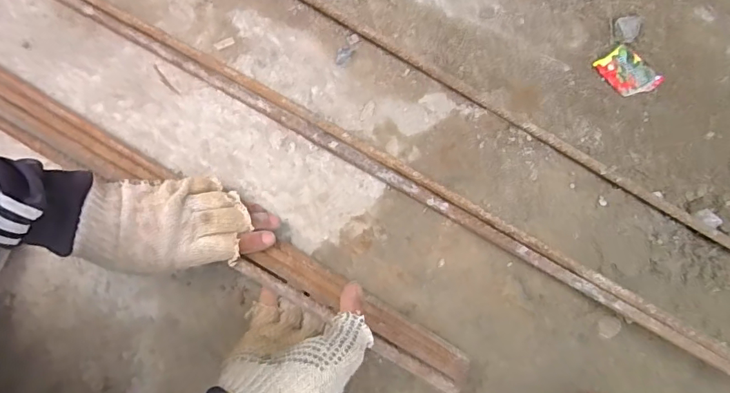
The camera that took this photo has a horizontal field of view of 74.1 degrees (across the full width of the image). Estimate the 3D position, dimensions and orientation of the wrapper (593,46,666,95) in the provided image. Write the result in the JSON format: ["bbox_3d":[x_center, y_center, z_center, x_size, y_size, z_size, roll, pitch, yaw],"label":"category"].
[{"bbox_3d":[0.304,-0.143,0.559,0.056,0.007,0.063,-34,78,-8],"label":"wrapper"}]

